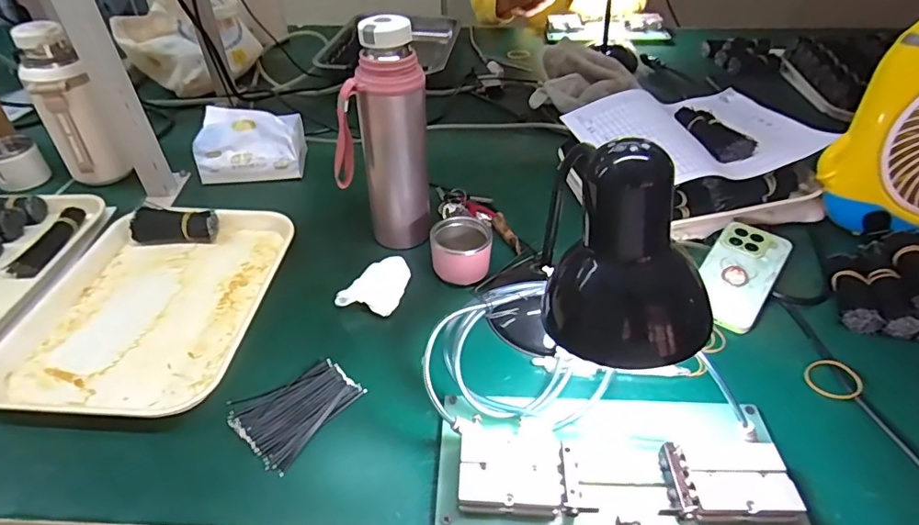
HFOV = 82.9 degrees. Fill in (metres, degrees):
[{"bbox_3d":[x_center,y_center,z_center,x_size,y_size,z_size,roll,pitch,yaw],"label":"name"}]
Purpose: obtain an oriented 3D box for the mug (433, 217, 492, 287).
[{"bbox_3d":[0.003,-0.015,0.594,0.065,0.052,0.060,3,42,5],"label":"mug"}]

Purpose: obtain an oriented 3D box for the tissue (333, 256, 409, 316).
[{"bbox_3d":[-0.093,0.023,0.586,0.058,0.019,0.082,10,43,12],"label":"tissue"}]

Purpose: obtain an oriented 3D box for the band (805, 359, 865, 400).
[{"bbox_3d":[0.356,0.111,0.495,0.046,0.005,0.043,-14,38,11],"label":"band"}]

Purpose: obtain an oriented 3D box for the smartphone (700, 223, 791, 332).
[{"bbox_3d":[0.316,0.011,0.587,0.074,0.010,0.150,26,57,28],"label":"smartphone"}]

